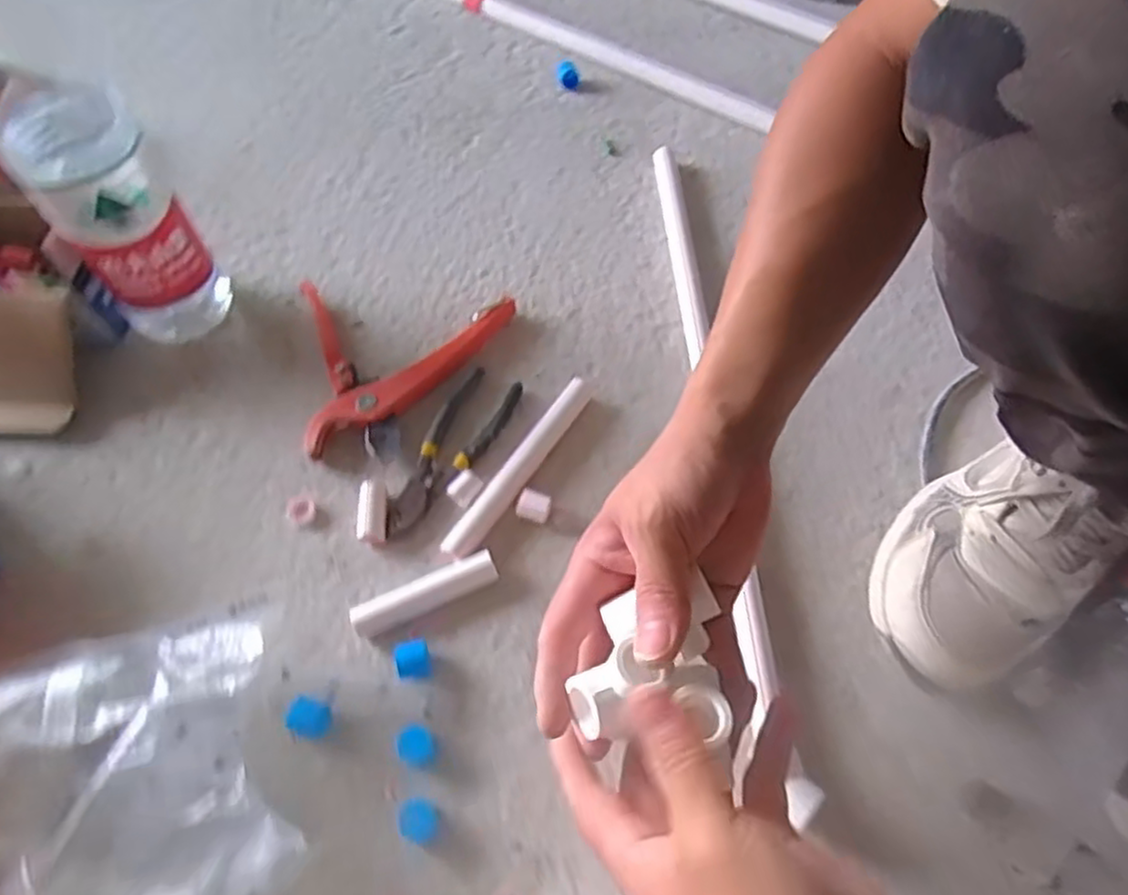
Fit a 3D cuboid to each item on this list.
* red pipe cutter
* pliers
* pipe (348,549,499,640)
[{"bbox_3d":[-0.149,-0.062,0.600,0.181,0.021,0.163,8,60,6],"label":"red pipe cutter"},{"bbox_3d":[-0.089,0.003,0.570,0.047,0.020,0.156,24,63,14],"label":"pliers"},{"bbox_3d":[-0.098,0.104,0.513,0.103,0.018,0.023,-22,61,-11],"label":"pipe"}]

